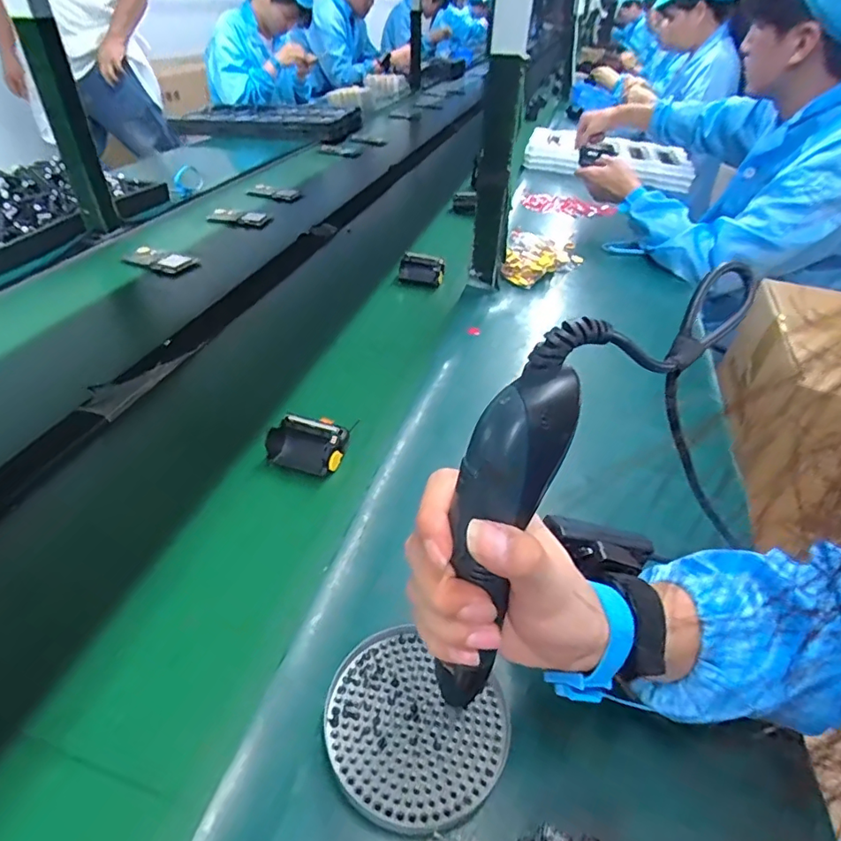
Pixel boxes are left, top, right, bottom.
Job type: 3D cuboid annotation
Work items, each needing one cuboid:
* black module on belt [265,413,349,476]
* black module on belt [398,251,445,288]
[{"bbox_3d":[-0.114,0.023,0.521,0.072,0.028,0.053,14,41,13],"label":"black module on belt"},{"bbox_3d":[0.003,-0.252,0.863,0.073,0.033,0.041,22,43,20],"label":"black module on belt"}]

